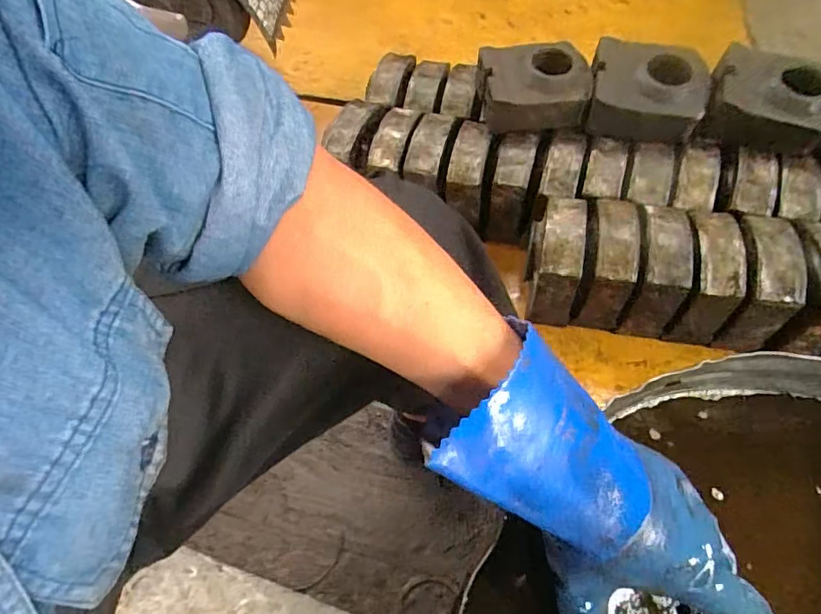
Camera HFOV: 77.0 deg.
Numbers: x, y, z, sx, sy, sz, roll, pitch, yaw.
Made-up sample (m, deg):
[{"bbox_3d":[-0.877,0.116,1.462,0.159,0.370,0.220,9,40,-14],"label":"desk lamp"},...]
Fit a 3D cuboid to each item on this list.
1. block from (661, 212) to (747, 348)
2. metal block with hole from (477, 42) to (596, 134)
[{"bbox_3d":[0.462,-0.051,0.823,0.078,0.136,0.160,10,61,10],"label":"block"},{"bbox_3d":[0.218,-0.387,0.915,0.179,0.079,0.149,-3,59,3],"label":"metal block with hole"}]

